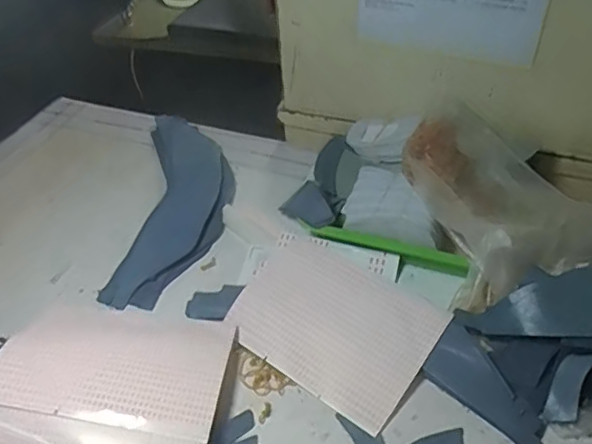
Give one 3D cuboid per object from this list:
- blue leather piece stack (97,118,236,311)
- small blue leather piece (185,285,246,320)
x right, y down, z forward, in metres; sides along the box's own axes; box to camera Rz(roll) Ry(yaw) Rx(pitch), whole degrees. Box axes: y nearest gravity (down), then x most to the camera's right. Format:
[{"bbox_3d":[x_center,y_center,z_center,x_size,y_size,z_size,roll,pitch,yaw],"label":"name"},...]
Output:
[{"bbox_3d":[-0.154,-0.033,0.789,0.129,0.021,0.348,-1,43,3],"label":"blue leather piece stack"},{"bbox_3d":[-0.090,0.088,0.659,0.063,0.010,0.048,3,43,7],"label":"small blue leather piece"}]

